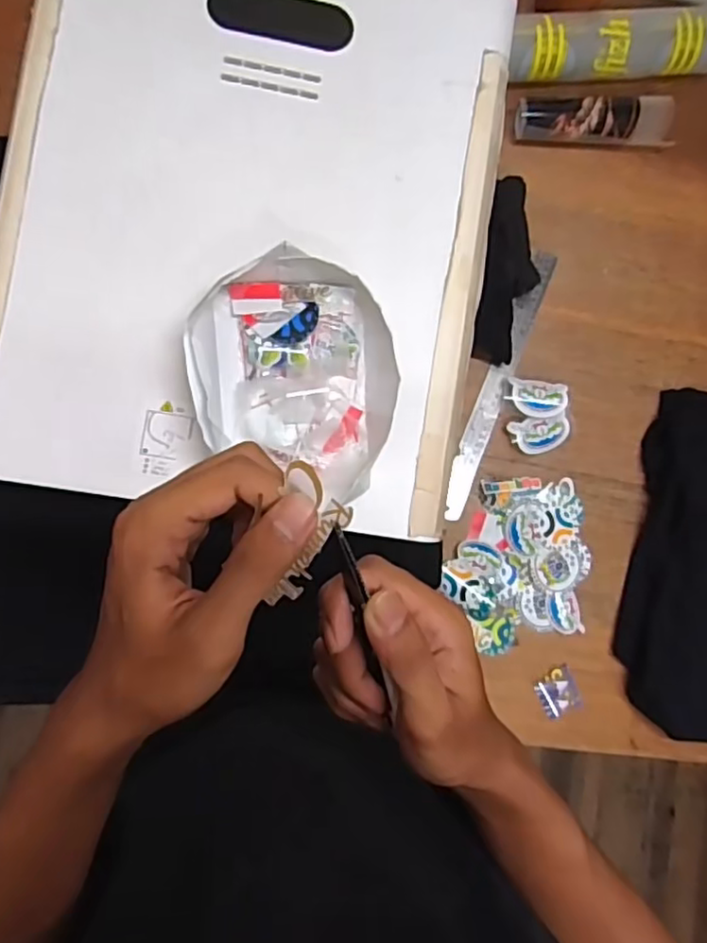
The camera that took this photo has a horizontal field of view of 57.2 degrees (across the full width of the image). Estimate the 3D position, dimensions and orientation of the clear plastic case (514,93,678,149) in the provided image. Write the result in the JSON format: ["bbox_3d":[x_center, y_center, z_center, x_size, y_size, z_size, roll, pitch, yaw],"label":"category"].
[{"bbox_3d":[0.271,-0.394,0.731,0.180,0.050,0.052,4,84,-7],"label":"clear plastic case"}]

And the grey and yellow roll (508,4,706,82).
[{"bbox_3d":[0.295,-0.478,0.728,0.245,0.054,0.065,-5,85,-7],"label":"grey and yellow roll"}]

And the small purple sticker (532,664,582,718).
[{"bbox_3d":[0.225,0.242,0.712,0.043,0.005,0.049,-25,88,-8],"label":"small purple sticker"}]

